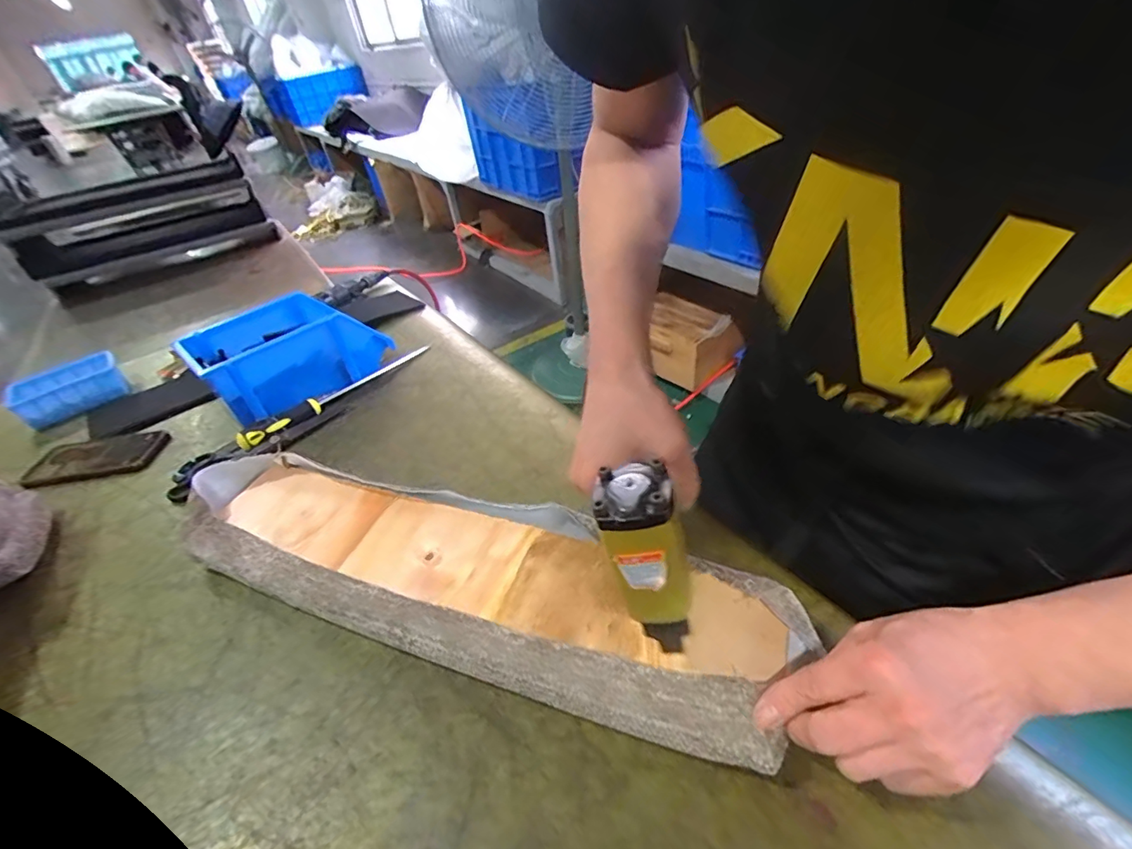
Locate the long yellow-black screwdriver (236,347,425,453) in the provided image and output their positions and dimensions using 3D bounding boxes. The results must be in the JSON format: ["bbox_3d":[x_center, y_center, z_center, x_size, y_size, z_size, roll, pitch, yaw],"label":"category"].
[{"bbox_3d":[-0.321,-0.051,0.719,0.031,0.029,0.295,24,48,32],"label":"long yellow-black screwdriver"}]

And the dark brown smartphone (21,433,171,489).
[{"bbox_3d":[-0.629,0.044,0.667,0.163,0.011,0.085,-10,39,-5],"label":"dark brown smartphone"}]

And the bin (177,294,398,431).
[{"bbox_3d":[-0.400,-0.101,0.725,0.151,0.108,0.229,24,48,32],"label":"bin"}]

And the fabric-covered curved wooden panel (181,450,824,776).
[{"bbox_3d":[-0.101,0.120,0.437,0.556,0.042,0.147,11,42,20],"label":"fabric-covered curved wooden panel"}]

